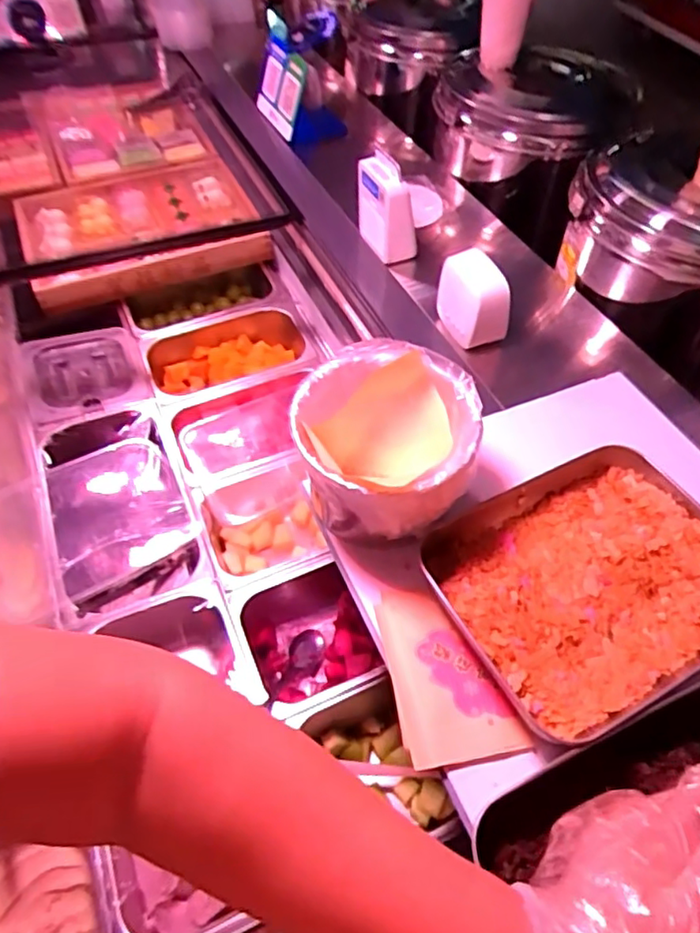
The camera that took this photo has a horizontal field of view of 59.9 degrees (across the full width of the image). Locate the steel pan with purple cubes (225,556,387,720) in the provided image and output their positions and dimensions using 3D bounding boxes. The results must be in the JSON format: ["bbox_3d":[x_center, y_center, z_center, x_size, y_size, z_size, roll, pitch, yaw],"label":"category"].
[{"bbox_3d":[-0.036,0.206,0.727,0.184,0.096,0.154,-15,55,-13],"label":"steel pan with purple cubes"}]

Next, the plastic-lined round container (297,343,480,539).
[{"bbox_3d":[0.031,-0.015,0.549,0.148,0.119,0.152,1,53,-2],"label":"plastic-lined round container"}]

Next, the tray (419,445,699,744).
[{"bbox_3d":[0.209,0.101,0.527,0.263,0.041,0.203,-21,57,-17],"label":"tray"}]

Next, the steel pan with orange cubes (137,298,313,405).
[{"bbox_3d":[-0.193,-0.167,1.016,0.270,0.101,0.163,-16,55,-14],"label":"steel pan with orange cubes"}]

